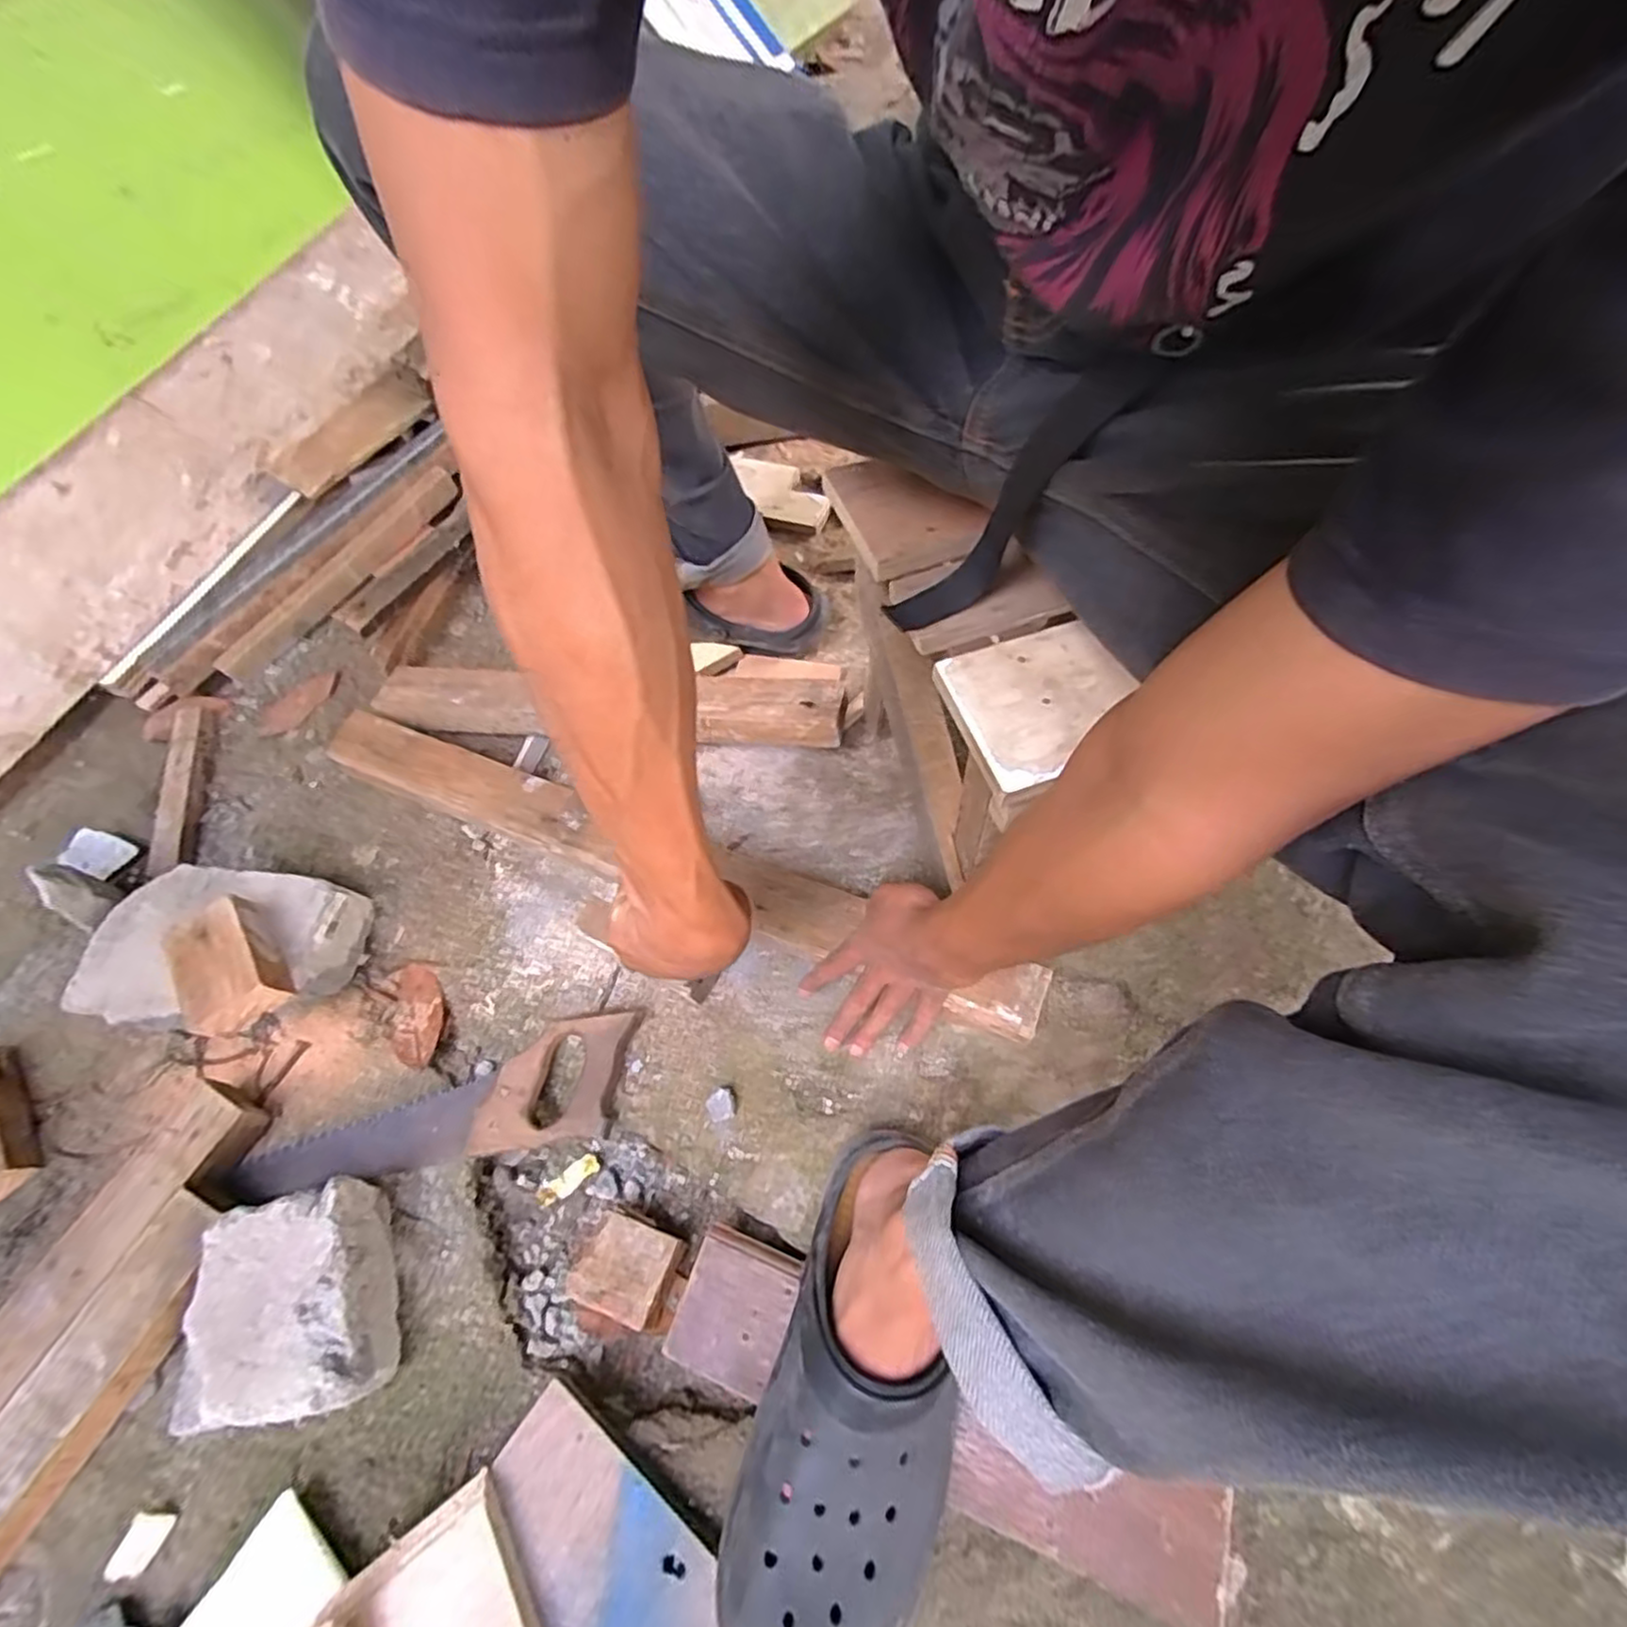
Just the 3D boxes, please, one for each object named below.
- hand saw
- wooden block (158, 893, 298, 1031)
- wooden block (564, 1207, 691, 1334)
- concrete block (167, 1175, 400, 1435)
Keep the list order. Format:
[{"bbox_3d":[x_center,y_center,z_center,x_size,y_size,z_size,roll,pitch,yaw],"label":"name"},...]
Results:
[{"bbox_3d":[-0.306,0.237,0.576,0.328,0.018,0.091,-11,60,-2],"label":"hand saw"},{"bbox_3d":[-0.474,0.118,0.568,0.062,0.039,0.100,-33,62,-14],"label":"wooden block"},{"bbox_3d":[-0.141,0.340,0.535,0.069,0.039,0.063,17,63,13],"label":"wooden block"},{"bbox_3d":[-0.367,0.345,0.497,0.118,0.072,0.135,-18,61,-7],"label":"concrete block"}]

